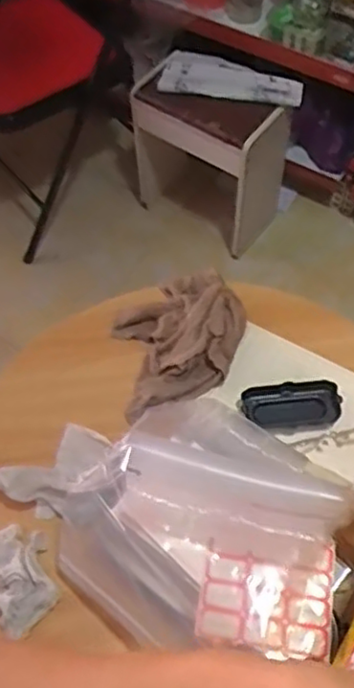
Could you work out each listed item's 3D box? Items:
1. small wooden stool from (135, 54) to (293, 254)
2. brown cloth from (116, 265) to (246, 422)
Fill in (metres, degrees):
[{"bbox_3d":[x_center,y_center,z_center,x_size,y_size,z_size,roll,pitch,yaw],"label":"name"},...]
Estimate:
[{"bbox_3d":[0.078,-0.473,1.648,0.339,0.379,0.206,35,67,20],"label":"small wooden stool"},{"bbox_3d":[0.001,-0.012,0.795,0.171,0.046,0.164,-18,61,-9],"label":"brown cloth"}]

